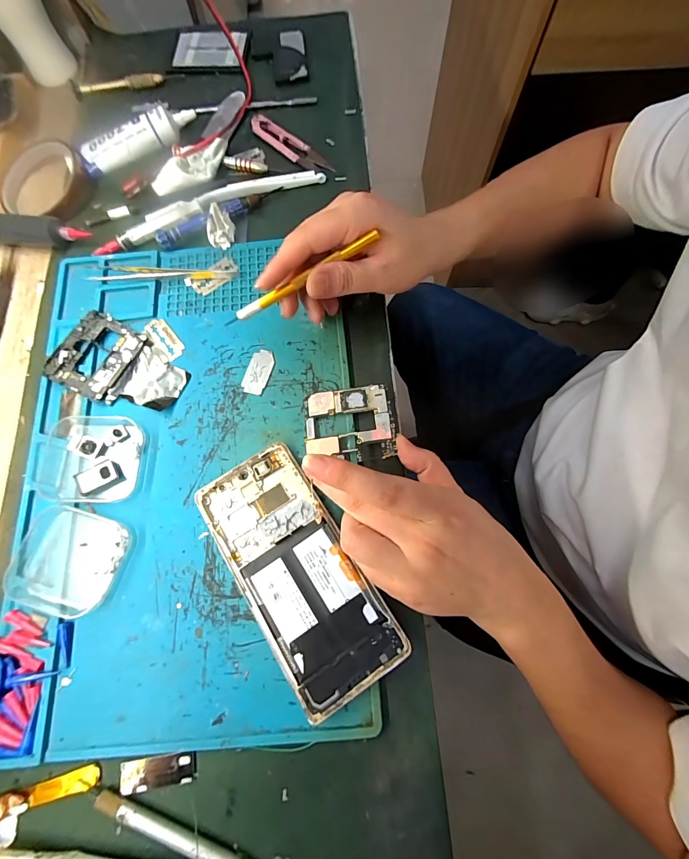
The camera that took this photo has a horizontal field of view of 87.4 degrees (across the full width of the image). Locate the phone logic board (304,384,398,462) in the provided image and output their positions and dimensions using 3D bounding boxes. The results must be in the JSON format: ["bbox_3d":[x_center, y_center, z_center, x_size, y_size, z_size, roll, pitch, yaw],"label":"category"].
[{"bbox_3d":[0.003,-0.006,0.271,0.066,0.008,0.056,-4,74,0],"label":"phone logic board"}]

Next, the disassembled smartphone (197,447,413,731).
[{"bbox_3d":[-0.033,0.092,0.243,0.073,0.013,0.162,-32,76,-8],"label":"disassembled smartphone"}]

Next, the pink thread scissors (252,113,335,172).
[{"bbox_3d":[-0.055,-0.286,0.362,0.104,0.007,0.021,41,78,12],"label":"pink thread scissors"}]

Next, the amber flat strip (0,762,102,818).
[{"bbox_3d":[-0.187,0.220,0.216,0.079,0.006,0.012,-16,74,-4],"label":"amber flat strip"}]

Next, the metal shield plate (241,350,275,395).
[{"bbox_3d":[-0.069,-0.047,0.290,0.019,0.004,0.039,14,74,5],"label":"metal shield plate"}]

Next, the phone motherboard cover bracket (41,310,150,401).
[{"bbox_3d":[-0.203,-0.061,0.295,0.059,0.007,0.066,26,76,8],"label":"phone motherboard cover bracket"}]

